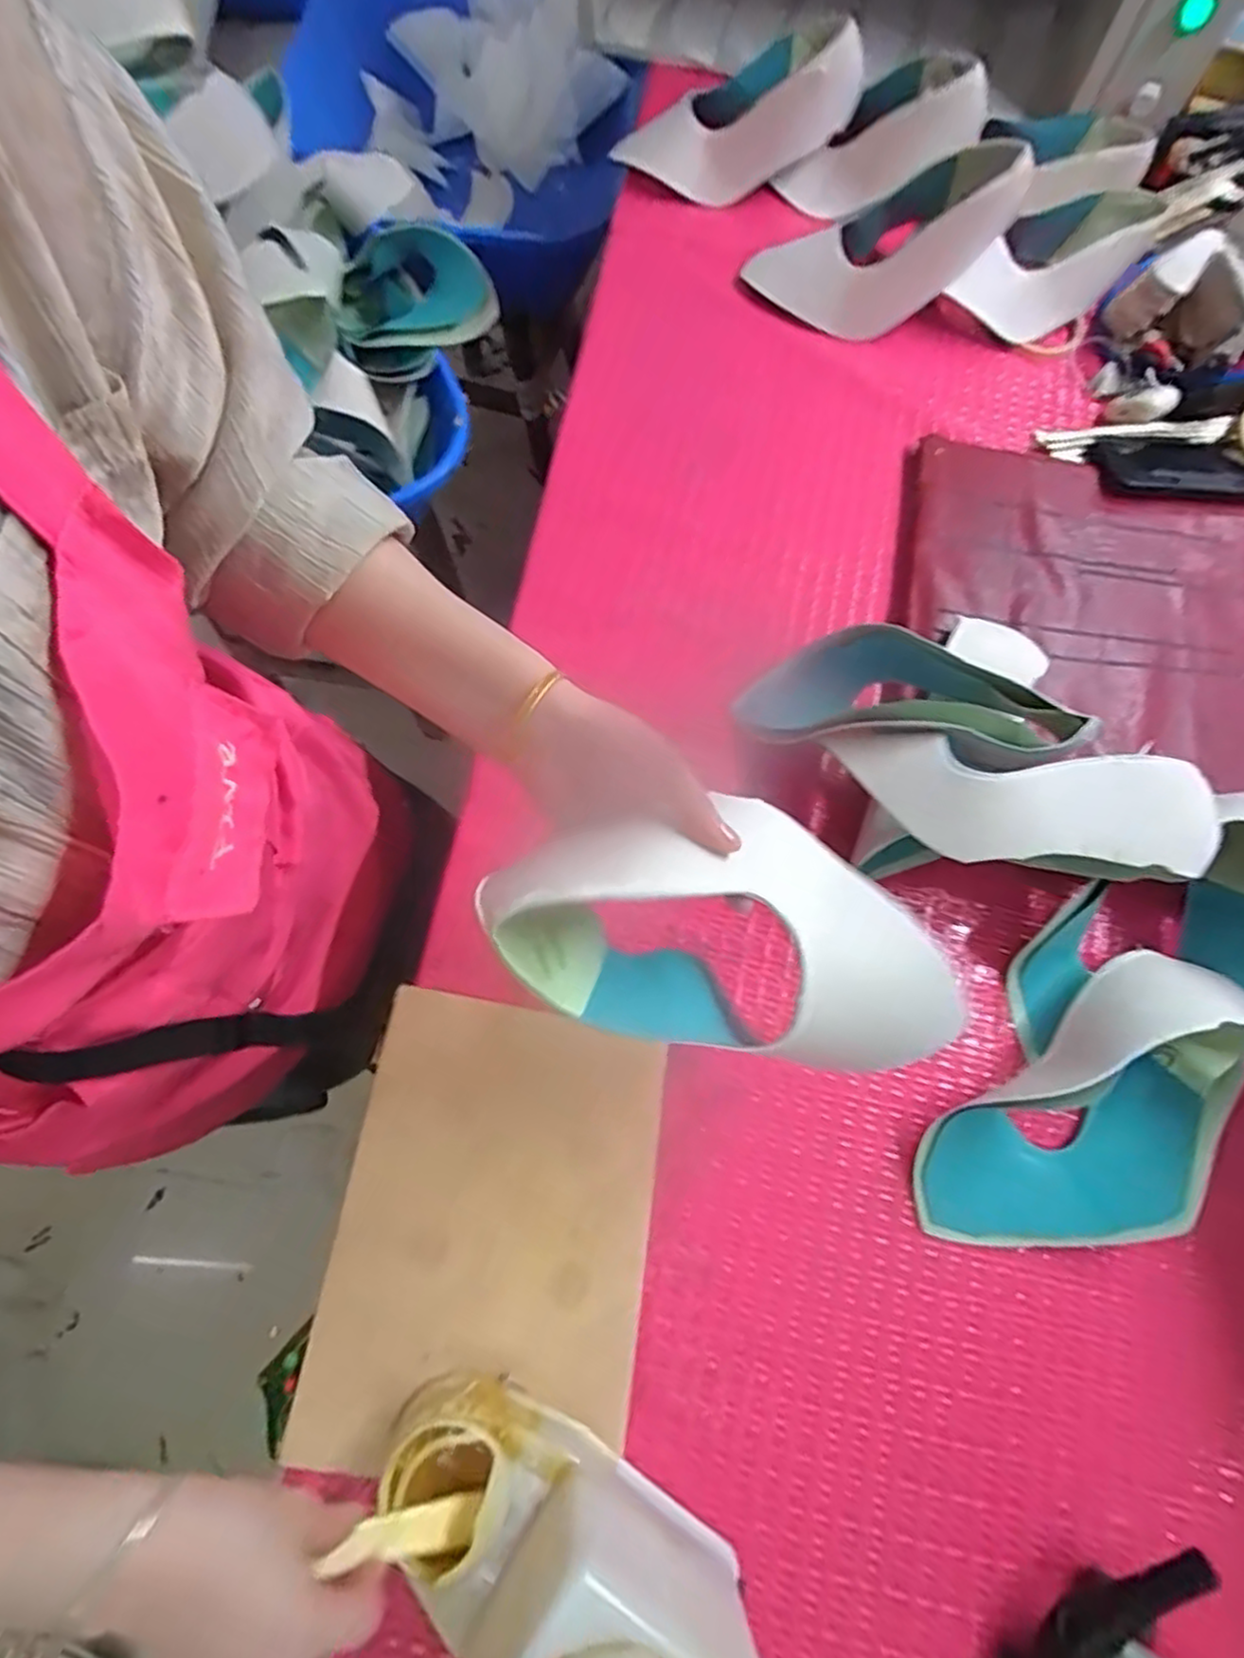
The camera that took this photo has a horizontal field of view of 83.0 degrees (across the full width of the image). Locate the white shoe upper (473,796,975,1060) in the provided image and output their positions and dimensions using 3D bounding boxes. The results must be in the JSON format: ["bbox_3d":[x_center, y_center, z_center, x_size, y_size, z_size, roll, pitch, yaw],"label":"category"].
[{"bbox_3d":[0.047,0.046,0.350,0.236,0.086,0.119,13,71,-19],"label":"white shoe upper"}]

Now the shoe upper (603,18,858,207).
[{"bbox_3d":[0.120,-0.732,0.733,0.249,0.086,0.094,2,70,28],"label":"shoe upper"}]

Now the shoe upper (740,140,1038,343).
[{"bbox_3d":[0.240,-0.562,0.664,0.209,0.122,0.140,31,74,7],"label":"shoe upper"}]

